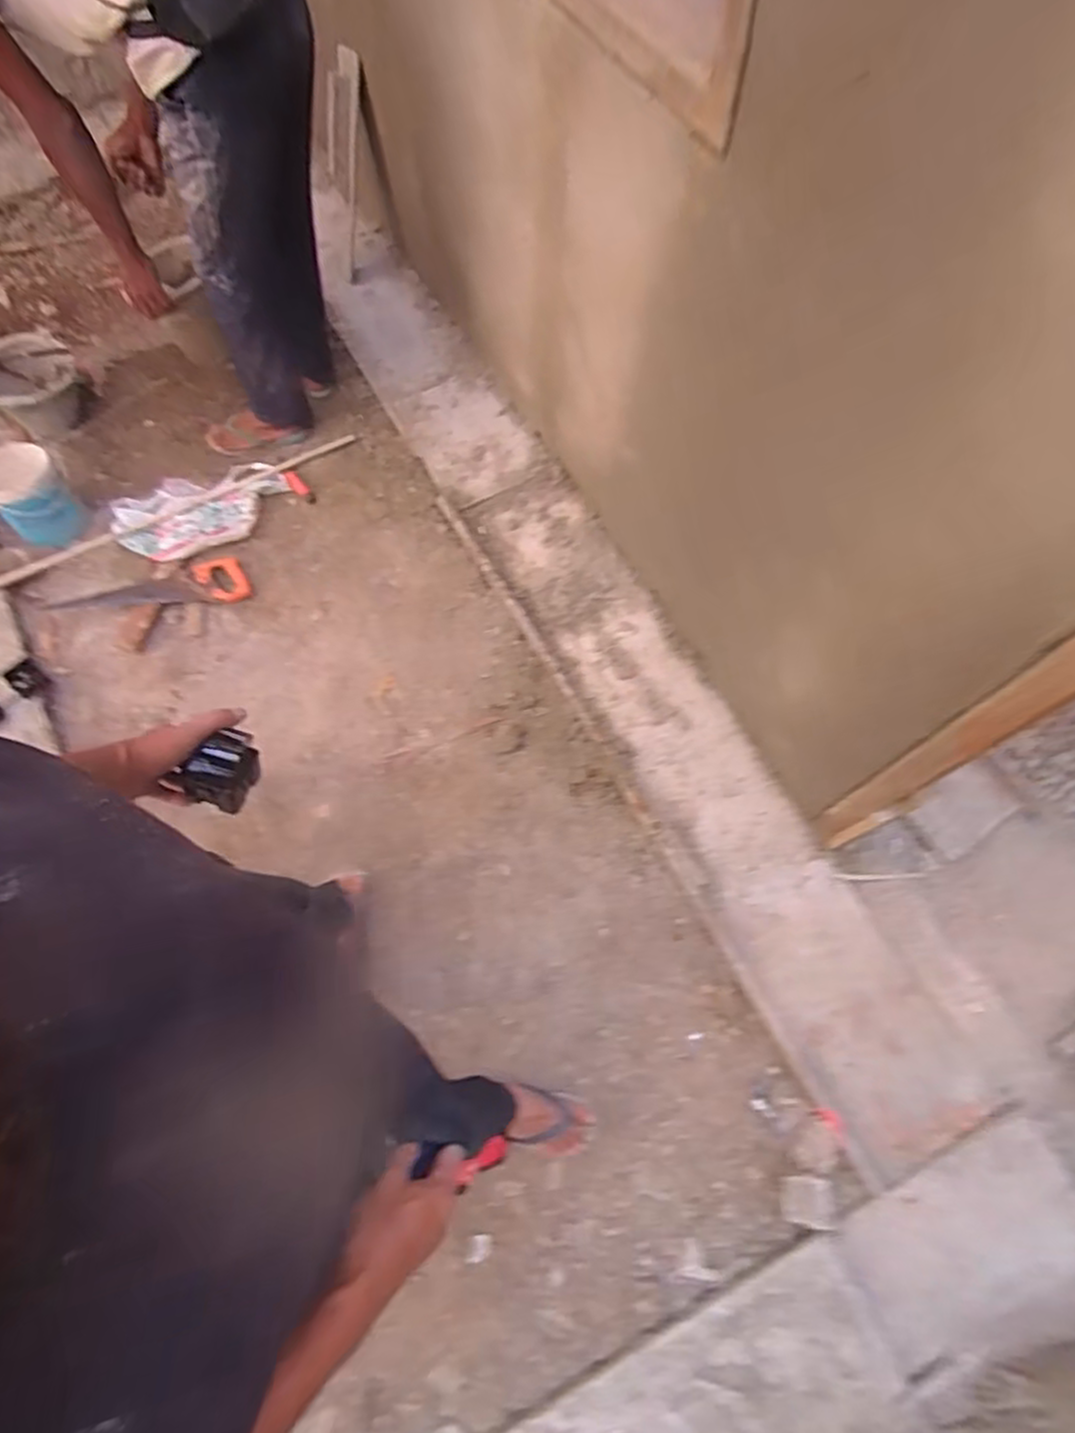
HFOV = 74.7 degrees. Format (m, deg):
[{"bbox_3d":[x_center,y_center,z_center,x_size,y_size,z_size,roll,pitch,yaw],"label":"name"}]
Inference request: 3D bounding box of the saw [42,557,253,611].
[{"bbox_3d":[-0.937,-0.296,1.703,0.450,0.024,0.119,-13,68,-4],"label":"saw"}]

